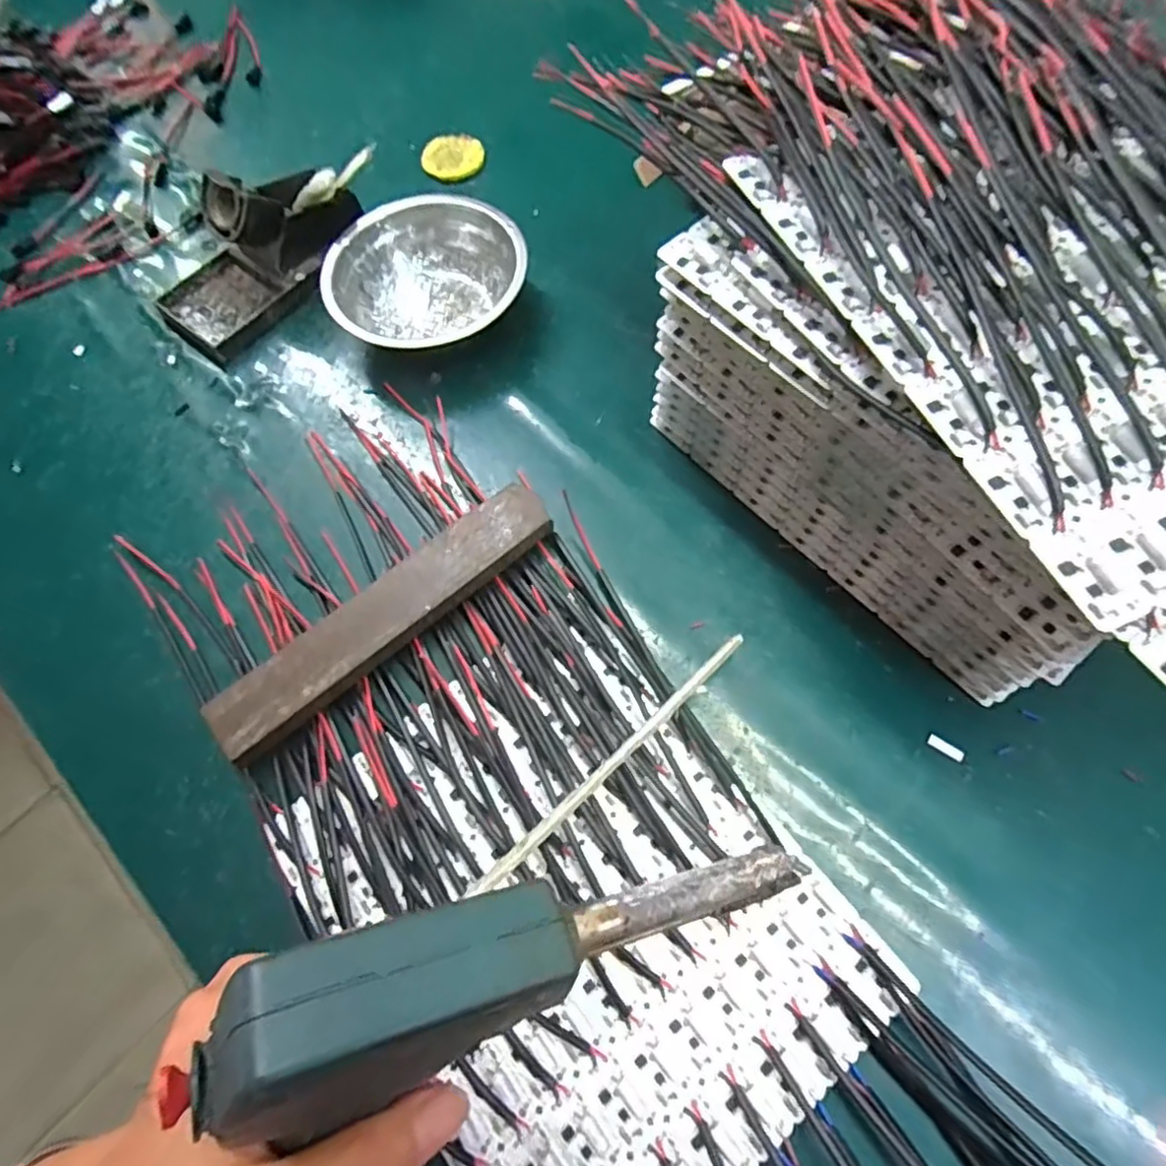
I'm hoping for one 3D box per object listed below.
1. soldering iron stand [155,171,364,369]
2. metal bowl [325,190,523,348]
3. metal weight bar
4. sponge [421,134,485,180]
[{"bbox_3d":[-0.223,-0.230,0.441,0.080,0.063,0.148,41,73,16],"label":"soldering iron stand"},{"bbox_3d":[-0.104,-0.209,0.439,0.125,0.041,0.125,-1,68,2],"label":"metal bowl"},{"bbox_3d":[-0.103,0.016,0.347,0.197,0.021,0.037,-40,72,-13],"label":"metal weight bar"},{"bbox_3d":[-0.101,-0.332,0.506,0.048,0.010,0.039,-12,68,-3],"label":"sponge"}]

